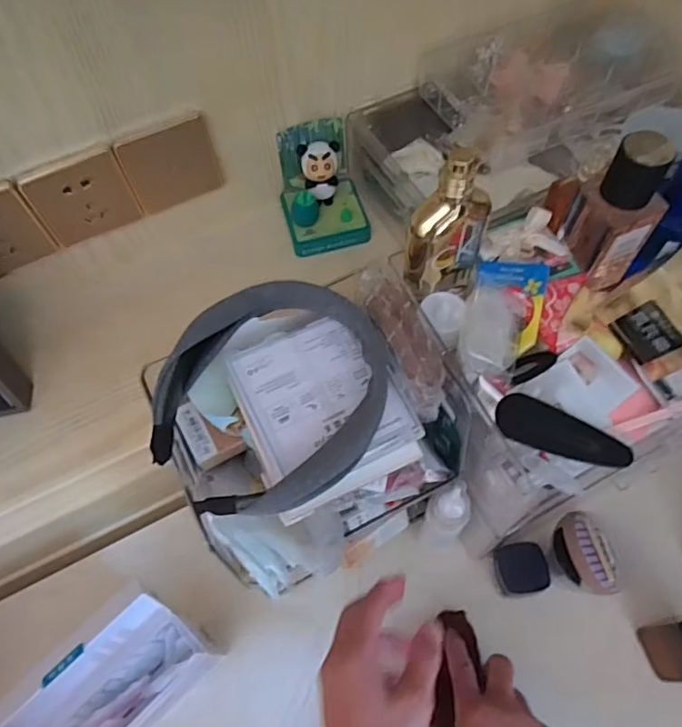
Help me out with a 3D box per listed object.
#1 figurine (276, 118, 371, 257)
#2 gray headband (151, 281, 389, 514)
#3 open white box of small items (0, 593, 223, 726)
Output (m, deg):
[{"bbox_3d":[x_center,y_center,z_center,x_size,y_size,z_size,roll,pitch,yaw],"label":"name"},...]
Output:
[{"bbox_3d":[-0.022,-0.186,0.590,0.086,0.085,0.100,-13,61,-4],"label":"figurine"},{"bbox_3d":[-0.043,0.018,0.344,0.129,0.033,0.149,35,69,20],"label":"gray headband"},{"bbox_3d":[-0.181,0.272,0.465,0.147,0.100,0.083,-38,66,-17],"label":"open white box of small items"}]

